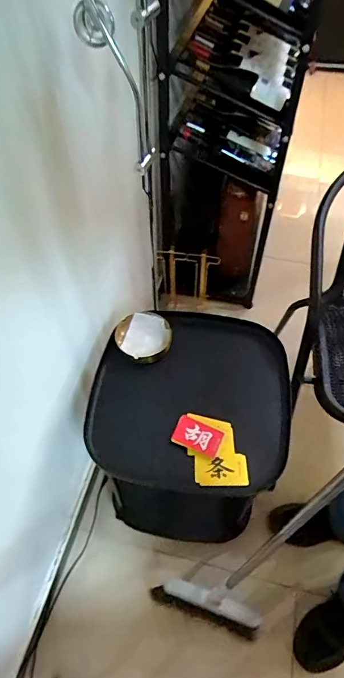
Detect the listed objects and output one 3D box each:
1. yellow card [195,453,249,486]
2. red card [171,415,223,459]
[{"bbox_3d":[0.088,0.233,0.726,0.092,0.010,0.055,-1,54,-1],"label":"yellow card"},{"bbox_3d":[0.047,0.180,0.754,0.085,0.007,0.055,24,66,10],"label":"red card"}]

